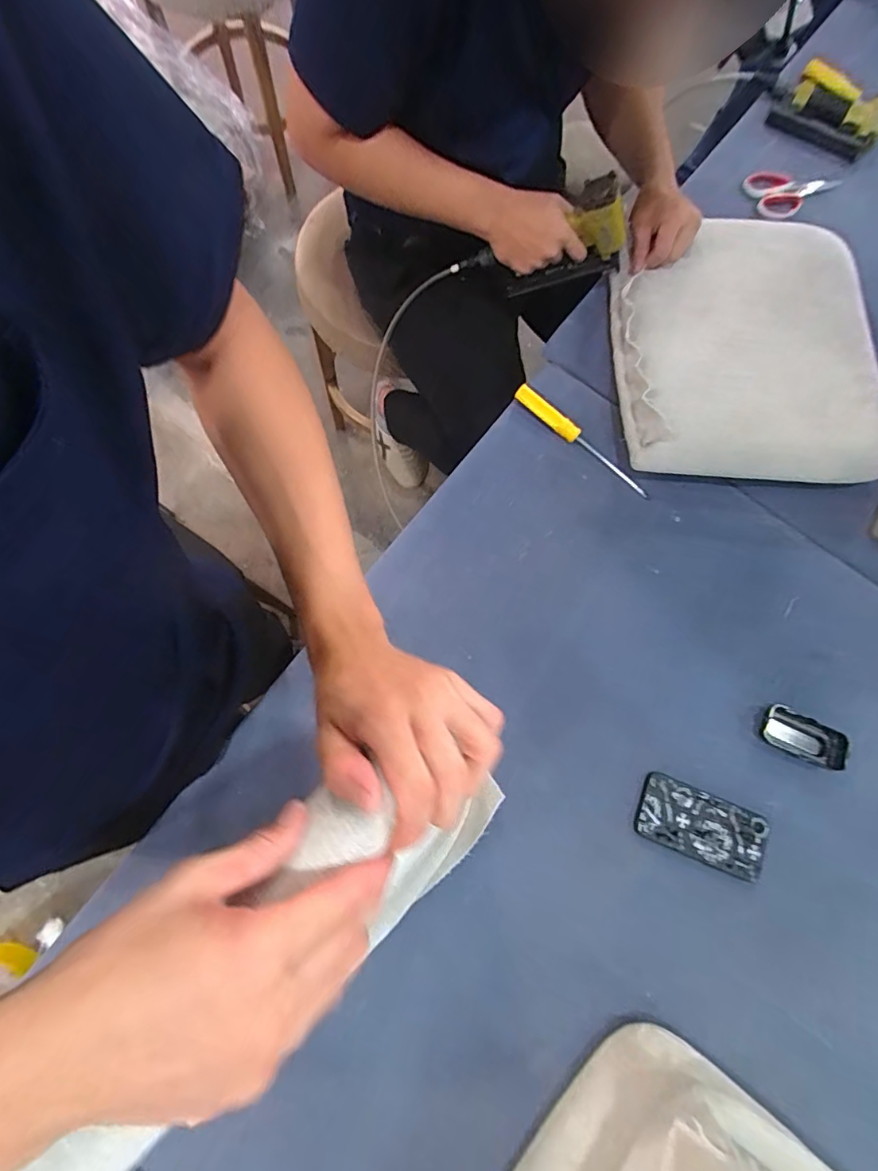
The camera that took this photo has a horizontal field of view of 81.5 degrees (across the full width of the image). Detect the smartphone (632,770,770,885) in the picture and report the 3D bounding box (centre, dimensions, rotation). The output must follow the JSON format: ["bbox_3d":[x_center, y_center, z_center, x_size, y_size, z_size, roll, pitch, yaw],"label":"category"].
[{"bbox_3d":[0.329,0.300,0.633,0.160,0.013,0.080,22,76,5],"label":"smartphone"}]

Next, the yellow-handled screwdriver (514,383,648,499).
[{"bbox_3d":[0.212,-0.214,0.746,0.238,0.031,0.025,37,77,8],"label":"yellow-handled screwdriver"}]

